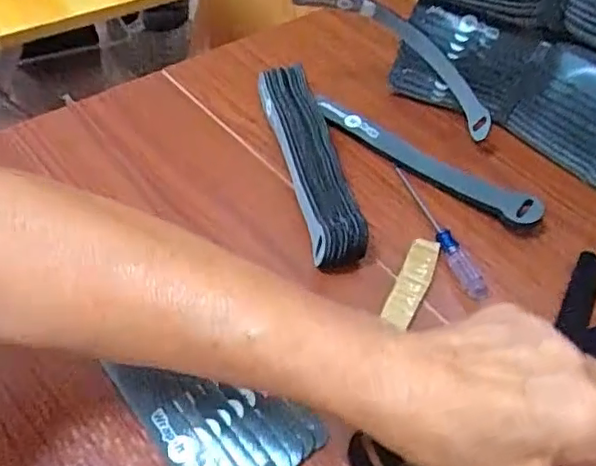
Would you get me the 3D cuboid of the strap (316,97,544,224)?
[{"bbox_3d":[0.092,-0.056,0.434,0.186,0.019,0.020,33,56,21],"label":"strap"}]

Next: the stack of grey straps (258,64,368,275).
[{"bbox_3d":[0.006,-0.056,0.420,0.037,0.028,0.193,-9,52,-12],"label":"stack of grey straps"}]

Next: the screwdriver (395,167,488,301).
[{"bbox_3d":[0.096,-0.004,0.402,0.014,0.018,0.118,-16,54,-17],"label":"screwdriver"}]

